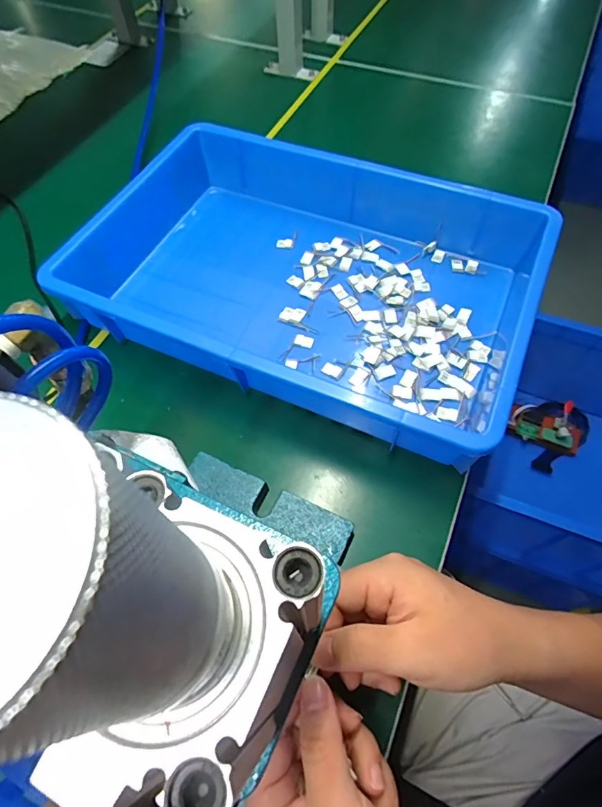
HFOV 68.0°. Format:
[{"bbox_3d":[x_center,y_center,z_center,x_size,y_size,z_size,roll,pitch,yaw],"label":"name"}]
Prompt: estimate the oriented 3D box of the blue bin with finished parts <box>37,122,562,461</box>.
[{"bbox_3d":[0.009,-0.140,0.463,0.428,0.075,0.308,22,62,14],"label":"blue bin with finished parts"}]

